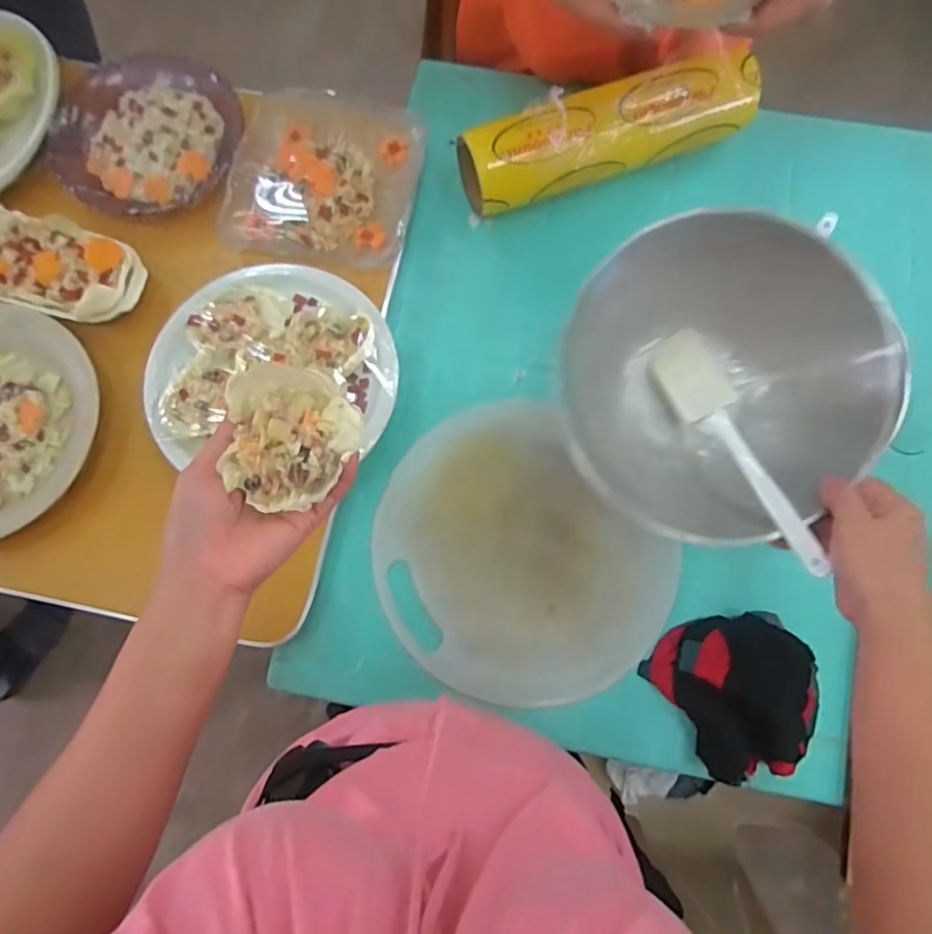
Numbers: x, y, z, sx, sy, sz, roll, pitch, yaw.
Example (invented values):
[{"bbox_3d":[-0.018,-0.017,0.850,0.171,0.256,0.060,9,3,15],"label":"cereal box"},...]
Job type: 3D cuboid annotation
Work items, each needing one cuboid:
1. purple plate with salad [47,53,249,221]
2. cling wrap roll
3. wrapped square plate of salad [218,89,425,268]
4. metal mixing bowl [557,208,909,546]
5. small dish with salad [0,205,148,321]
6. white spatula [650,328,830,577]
[{"bbox_3d":[-0.352,-0.366,0.636,0.197,0.034,0.192,0,78,-1],"label":"purple plate with salad"},{"bbox_3d":[0.158,-0.359,0.620,0.329,0.071,0.078,-17,78,-4],"label":"cling wrap roll"},{"bbox_3d":[-0.154,-0.327,0.637,0.194,0.034,0.207,10,78,1],"label":"wrapped square plate of salad"},{"bbox_3d":[0.202,-0.069,0.475,0.191,0.151,0.225,-33,80,-8],"label":"metal mixing bowl"},{"bbox_3d":[-0.432,-0.210,0.594,0.183,0.030,0.097,17,78,2],"label":"small dish with salad"},{"bbox_3d":[0.209,-0.020,0.453,0.047,0.024,0.224,-15,57,-4],"label":"white spatula"}]

